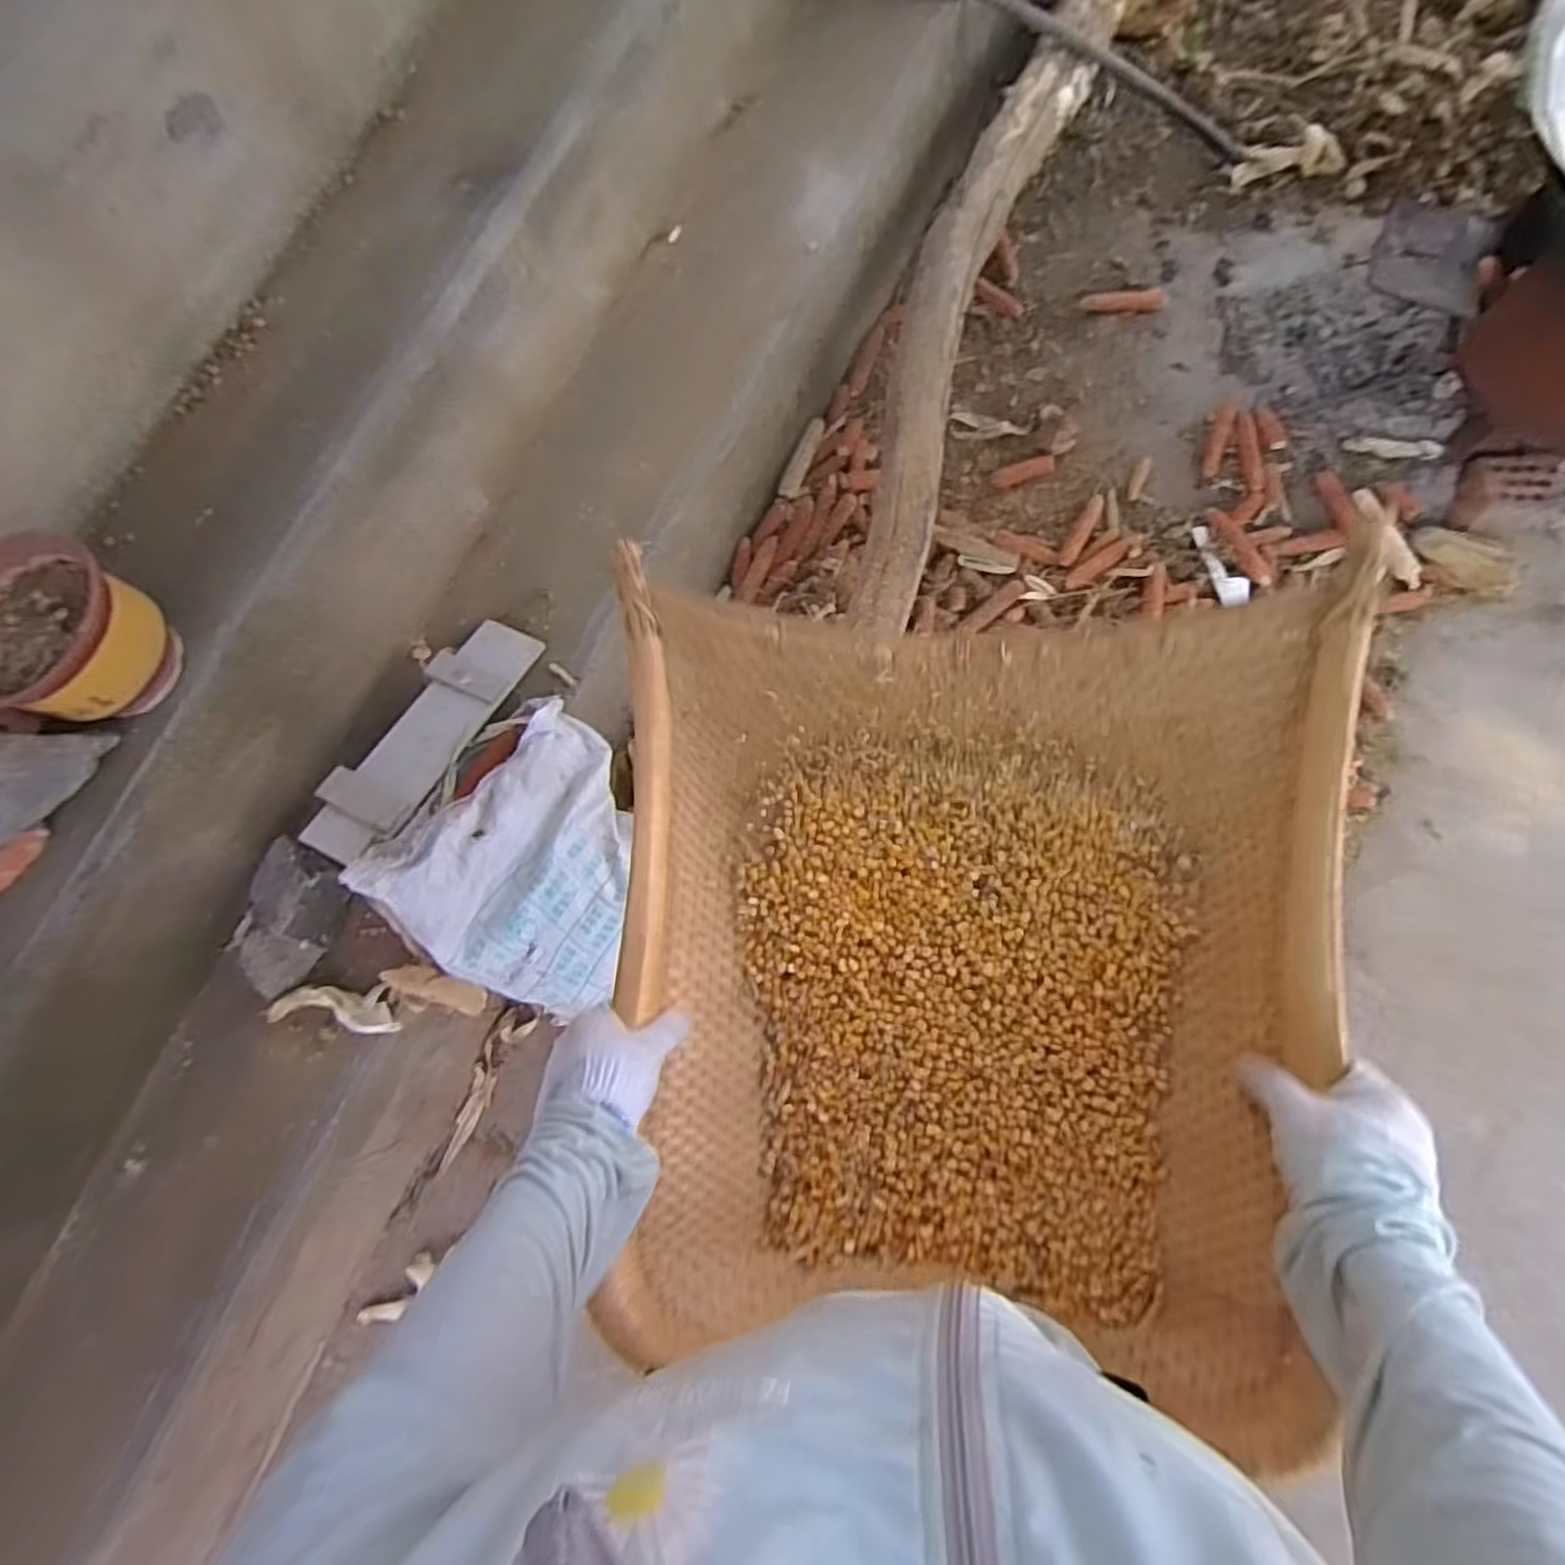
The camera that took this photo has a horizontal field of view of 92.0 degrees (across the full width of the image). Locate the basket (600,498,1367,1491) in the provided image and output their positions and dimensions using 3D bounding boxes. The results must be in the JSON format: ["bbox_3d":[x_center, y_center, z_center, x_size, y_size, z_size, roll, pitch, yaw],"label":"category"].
[{"bbox_3d":[0.120,0.123,0.587,0.529,0.165,0.562,6,77,2],"label":"basket"}]

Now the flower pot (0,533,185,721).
[{"bbox_3d":[-0.826,-0.168,0.847,0.198,0.119,0.184,-2,74,7],"label":"flower pot"}]

